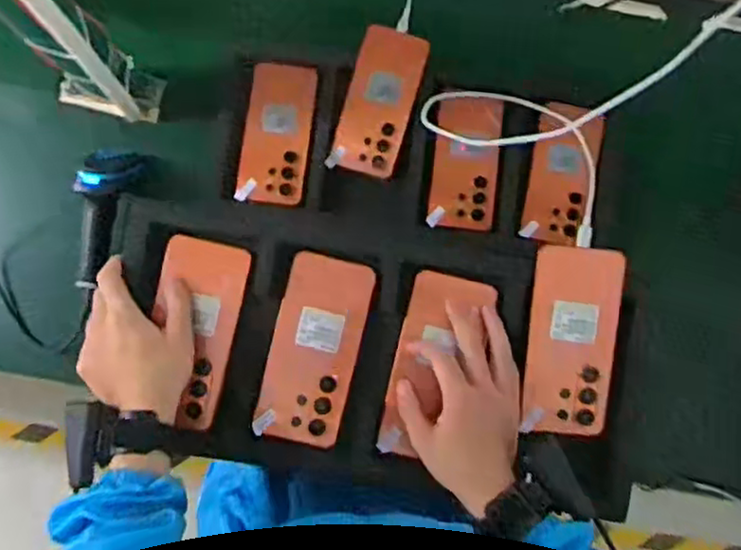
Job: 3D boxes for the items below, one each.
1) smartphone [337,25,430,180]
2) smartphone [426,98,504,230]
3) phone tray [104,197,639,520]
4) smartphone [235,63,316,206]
[{"bbox_3d":[0.012,-0.208,0.837,0.082,0.012,0.171,15,95,5],"label":"smartphone"},{"bbox_3d":[0.116,-0.135,0.837,0.076,0.013,0.157,8,84,0],"label":"smartphone"},{"bbox_3d":[0.001,0.070,0.619,0.464,0.037,0.224,7,84,-1],"label":"phone tray"},{"bbox_3d":[-0.112,-0.172,0.850,0.081,0.010,0.172,7,85,-1],"label":"smartphone"}]

